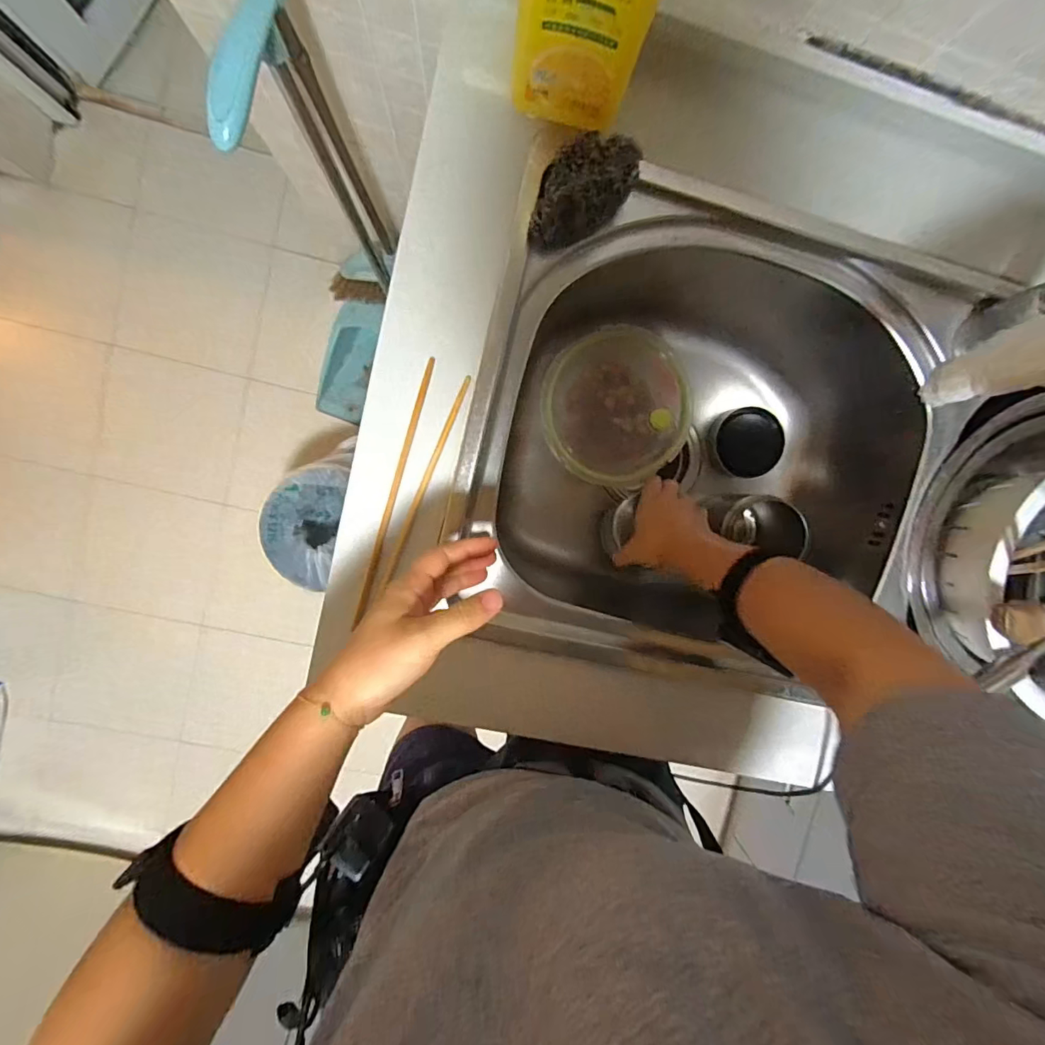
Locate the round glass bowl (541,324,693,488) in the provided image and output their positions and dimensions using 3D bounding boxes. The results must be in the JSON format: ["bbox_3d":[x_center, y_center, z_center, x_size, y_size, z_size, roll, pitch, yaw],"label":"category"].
[{"bbox_3d":[0.105,-0.136,0.598,0.161,0.085,0.164,-1,96,-6],"label":"round glass bowl"}]

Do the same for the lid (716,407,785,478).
[{"bbox_3d":[0.292,-0.102,0.637,0.082,0.018,0.085,-1,96,-6],"label":"lid"}]

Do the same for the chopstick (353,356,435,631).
[{"bbox_3d":[-0.108,-0.023,0.418,0.009,0.012,0.230,16,94,-8],"label":"chopstick"}]

